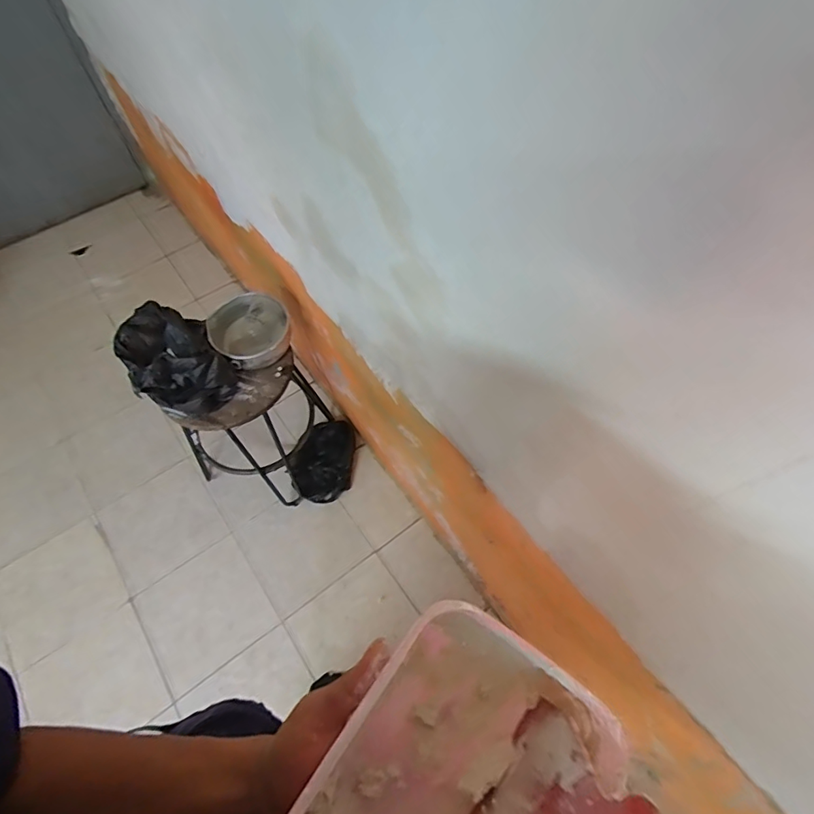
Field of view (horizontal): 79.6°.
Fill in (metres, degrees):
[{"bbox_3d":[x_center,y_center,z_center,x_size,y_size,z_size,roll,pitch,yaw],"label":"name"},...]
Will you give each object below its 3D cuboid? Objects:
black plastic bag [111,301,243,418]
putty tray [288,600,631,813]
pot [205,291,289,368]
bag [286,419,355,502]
[{"bbox_3d":[-0.517,-0.100,1.099,0.190,0.145,0.222,-36,63,-19],"label":"black plastic bag"},{"bbox_3d":[0.005,0.196,0.239,0.105,0.076,0.192,37,71,23],"label":"putty tray"},{"bbox_3d":[-0.379,-0.177,1.193,0.180,0.089,0.190,-1,58,2],"label":"pot"},{"bbox_3d":[-0.258,0.169,1.526,0.180,0.094,0.253,5,58,6],"label":"bag"}]

